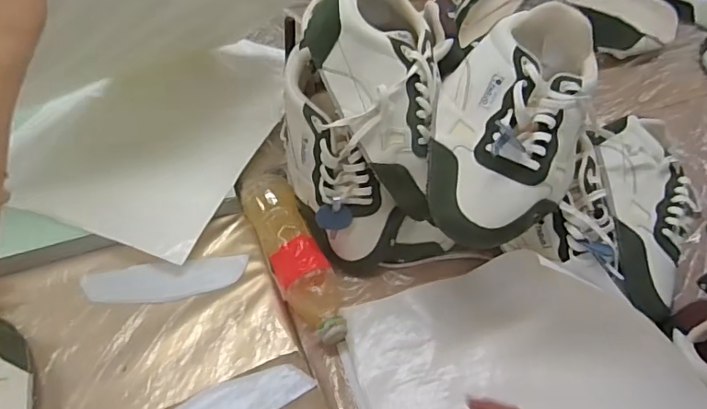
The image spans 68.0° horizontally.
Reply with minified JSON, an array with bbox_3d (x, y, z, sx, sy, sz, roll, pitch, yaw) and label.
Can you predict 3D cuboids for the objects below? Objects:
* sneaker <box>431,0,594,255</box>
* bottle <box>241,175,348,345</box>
[{"bbox_3d":[0.155,-0.079,0.518,0.147,0.119,0.223,25,53,16],"label":"sneaker"},{"bbox_3d":[-0.065,0.056,0.592,0.057,0.060,0.215,-20,54,-20],"label":"bottle"}]

